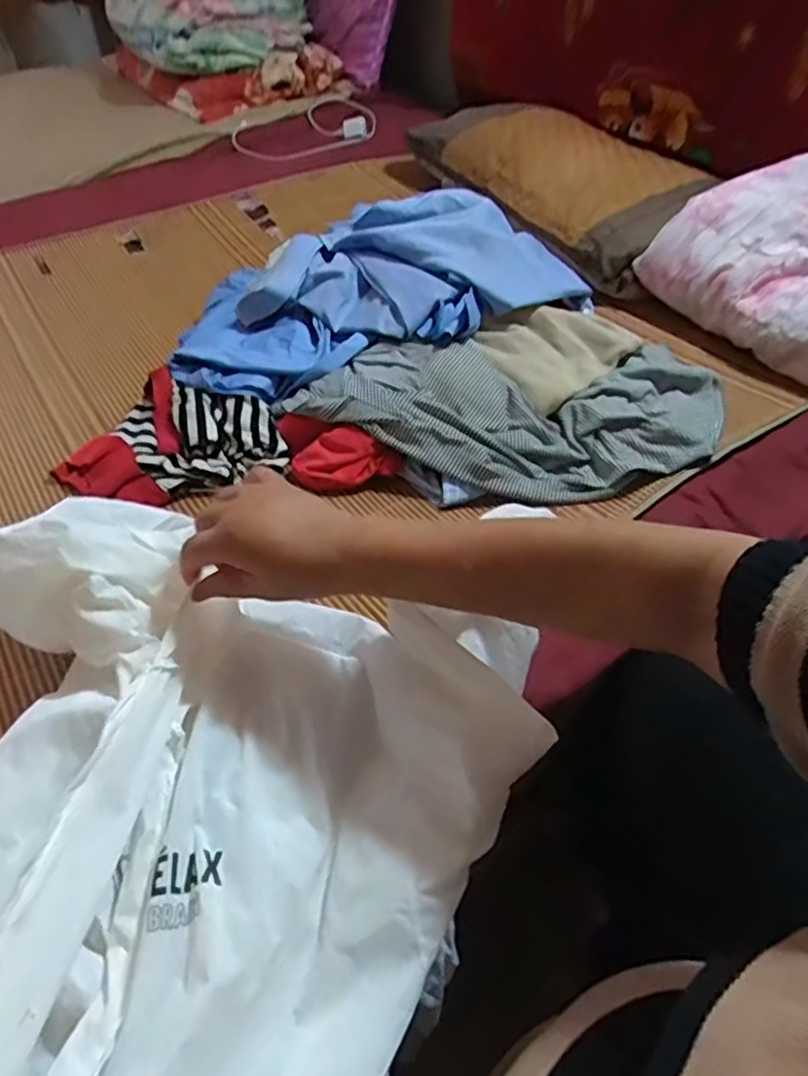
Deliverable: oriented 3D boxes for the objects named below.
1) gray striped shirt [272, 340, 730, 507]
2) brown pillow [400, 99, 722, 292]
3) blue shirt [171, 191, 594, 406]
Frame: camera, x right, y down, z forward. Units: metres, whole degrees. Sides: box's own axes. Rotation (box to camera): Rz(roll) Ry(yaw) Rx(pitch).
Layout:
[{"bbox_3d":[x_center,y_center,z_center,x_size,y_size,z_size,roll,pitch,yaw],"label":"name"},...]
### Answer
[{"bbox_3d":[0.126,-0.143,0.709,0.463,0.062,0.229,-6,47,-5],"label":"gray striped shirt"},{"bbox_3d":[0.288,-0.594,1.078,0.317,0.086,0.525,-24,50,-20],"label":"brown pillow"},{"bbox_3d":[-0.034,-0.320,0.826,0.489,0.095,0.286,-14,48,-12],"label":"blue shirt"}]

